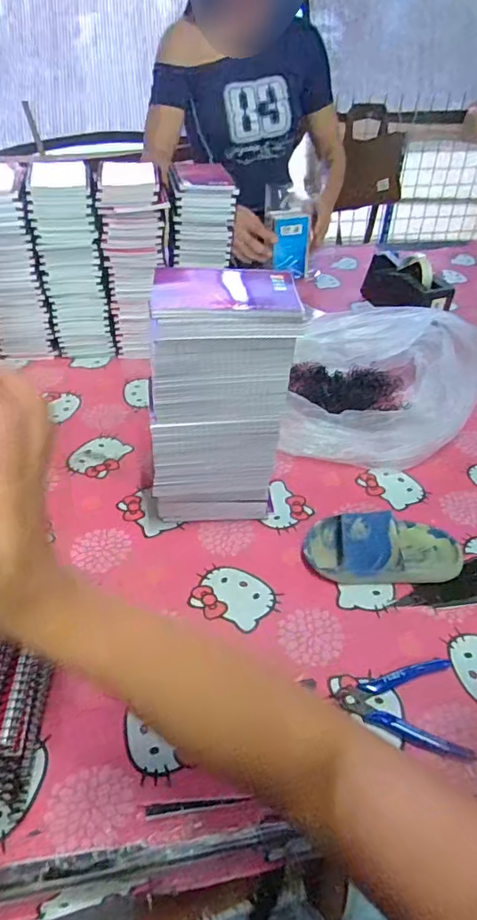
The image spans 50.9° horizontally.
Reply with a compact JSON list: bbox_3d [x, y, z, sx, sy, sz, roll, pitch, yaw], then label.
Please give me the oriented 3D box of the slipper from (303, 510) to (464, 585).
[{"bbox_3d":[0.167,0.094,0.564,0.179,0.060,0.080,3,43,0],"label":"slipper"}]

